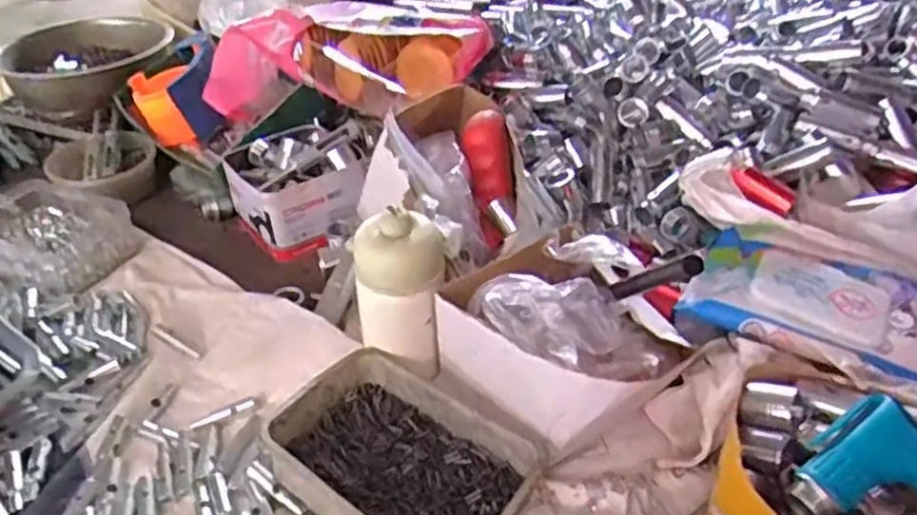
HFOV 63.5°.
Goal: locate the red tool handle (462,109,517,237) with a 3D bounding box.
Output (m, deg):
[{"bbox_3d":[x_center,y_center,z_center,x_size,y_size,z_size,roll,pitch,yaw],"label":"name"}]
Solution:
[{"bbox_3d":[0.028,-0.077,0.658,0.039,0.037,0.109,-8,74,-10],"label":"red tool handle"}]

